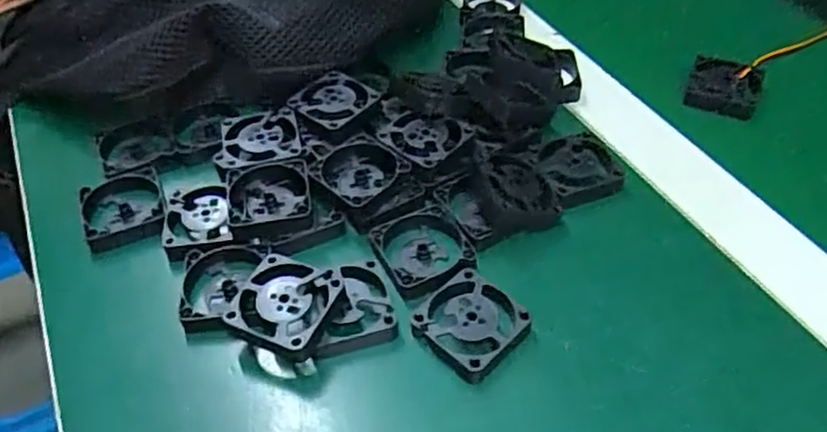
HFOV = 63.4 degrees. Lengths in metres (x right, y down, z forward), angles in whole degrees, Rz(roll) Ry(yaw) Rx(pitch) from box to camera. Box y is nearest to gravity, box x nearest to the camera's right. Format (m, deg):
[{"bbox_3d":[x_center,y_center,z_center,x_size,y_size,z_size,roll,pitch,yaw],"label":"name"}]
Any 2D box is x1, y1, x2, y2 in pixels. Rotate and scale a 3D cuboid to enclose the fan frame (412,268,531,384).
[{"bbox_3d":[0.025,0.046,0.290,0.041,0.009,0.042,31,56,26],"label":"fan frame"}]

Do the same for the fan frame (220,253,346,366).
[{"bbox_3d":[-0.055,0.040,0.288,0.042,0.013,0.042,12,49,12],"label":"fan frame"}]

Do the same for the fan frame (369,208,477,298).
[{"bbox_3d":[0.005,0.017,0.320,0.042,0.010,0.045,-22,51,-17],"label":"fan frame"}]

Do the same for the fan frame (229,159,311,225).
[{"bbox_3d":[-0.073,-0.010,0.335,0.041,0.015,0.039,-9,48,-7],"label":"fan frame"}]

